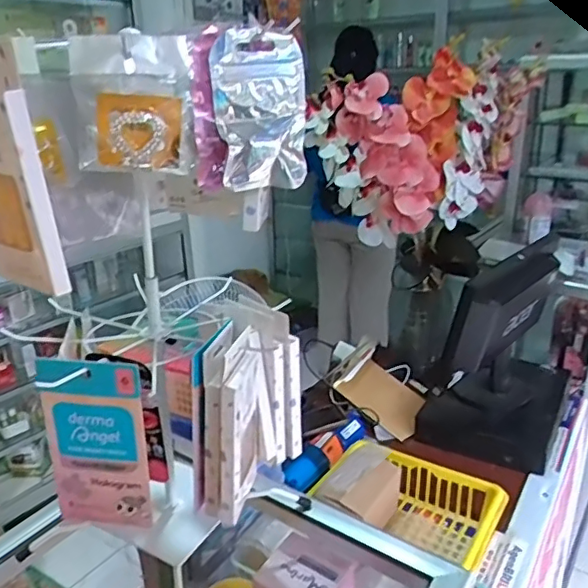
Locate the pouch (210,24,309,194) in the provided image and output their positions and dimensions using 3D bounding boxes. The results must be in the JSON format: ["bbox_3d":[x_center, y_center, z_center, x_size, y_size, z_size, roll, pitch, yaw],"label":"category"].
[{"bbox_3d":[-0.021,-0.114,0.357,0.058,0.094,0.012,-10,19,-19],"label":"pouch"}]

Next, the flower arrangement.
[{"bbox_3d":[0.256,-0.286,1.128,0.434,0.335,0.215,0,22,2],"label":"flower arrangement"}]

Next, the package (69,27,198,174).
[{"bbox_3d":[-0.085,-0.102,0.308,0.061,0.070,0.018,-6,22,-14],"label":"package"}]

